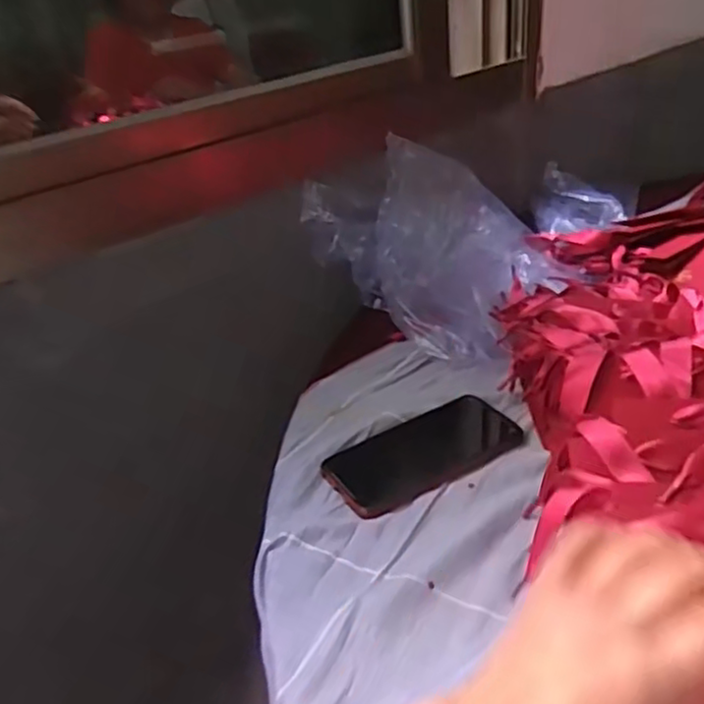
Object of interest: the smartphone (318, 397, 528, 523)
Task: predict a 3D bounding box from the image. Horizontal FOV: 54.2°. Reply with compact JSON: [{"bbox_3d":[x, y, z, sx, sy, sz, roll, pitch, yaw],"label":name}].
[{"bbox_3d":[0.062,0.084,0.583,0.169,0.006,0.079,-23,35,-25],"label":"smartphone"}]

